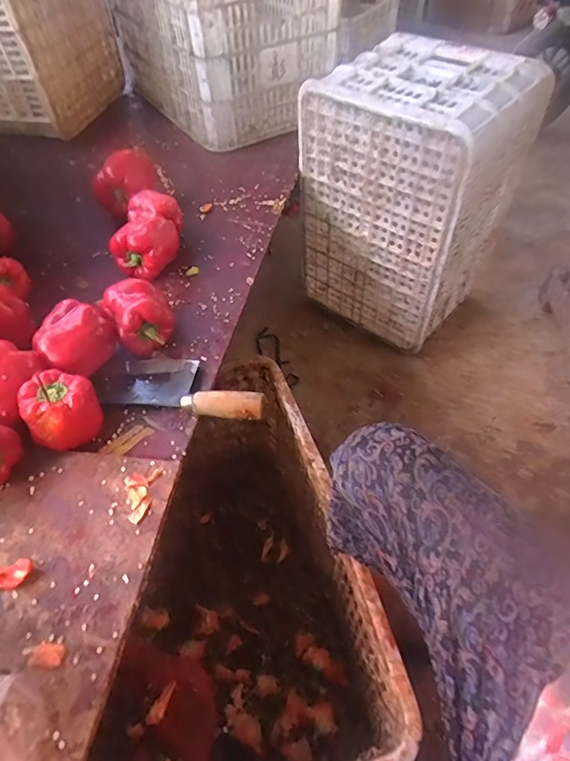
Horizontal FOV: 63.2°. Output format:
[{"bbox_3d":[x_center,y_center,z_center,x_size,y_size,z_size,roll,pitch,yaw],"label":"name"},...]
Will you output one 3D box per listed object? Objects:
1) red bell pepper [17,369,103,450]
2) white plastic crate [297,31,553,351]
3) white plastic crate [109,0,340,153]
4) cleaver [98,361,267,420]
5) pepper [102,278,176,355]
[{"bbox_3d":[-0.249,0.037,0.526,0.075,0.069,0.075,-1,51,1],"label":"red bell pepper"},{"bbox_3d":[0.245,-0.371,0.980,0.332,0.506,0.267,35,59,26],"label":"white plastic crate"},{"bbox_3d":[-0.148,-0.767,1.034,0.309,0.296,0.498,-29,56,-21],"label":"white plastic crate"},{"bbox_3d":[-0.132,0.001,0.586,0.222,0.035,0.080,9,52,9],"label":"cleaver"},{"bbox_3d":[-0.199,-0.090,0.632,0.076,0.069,0.099,-26,55,-18],"label":"pepper"}]

